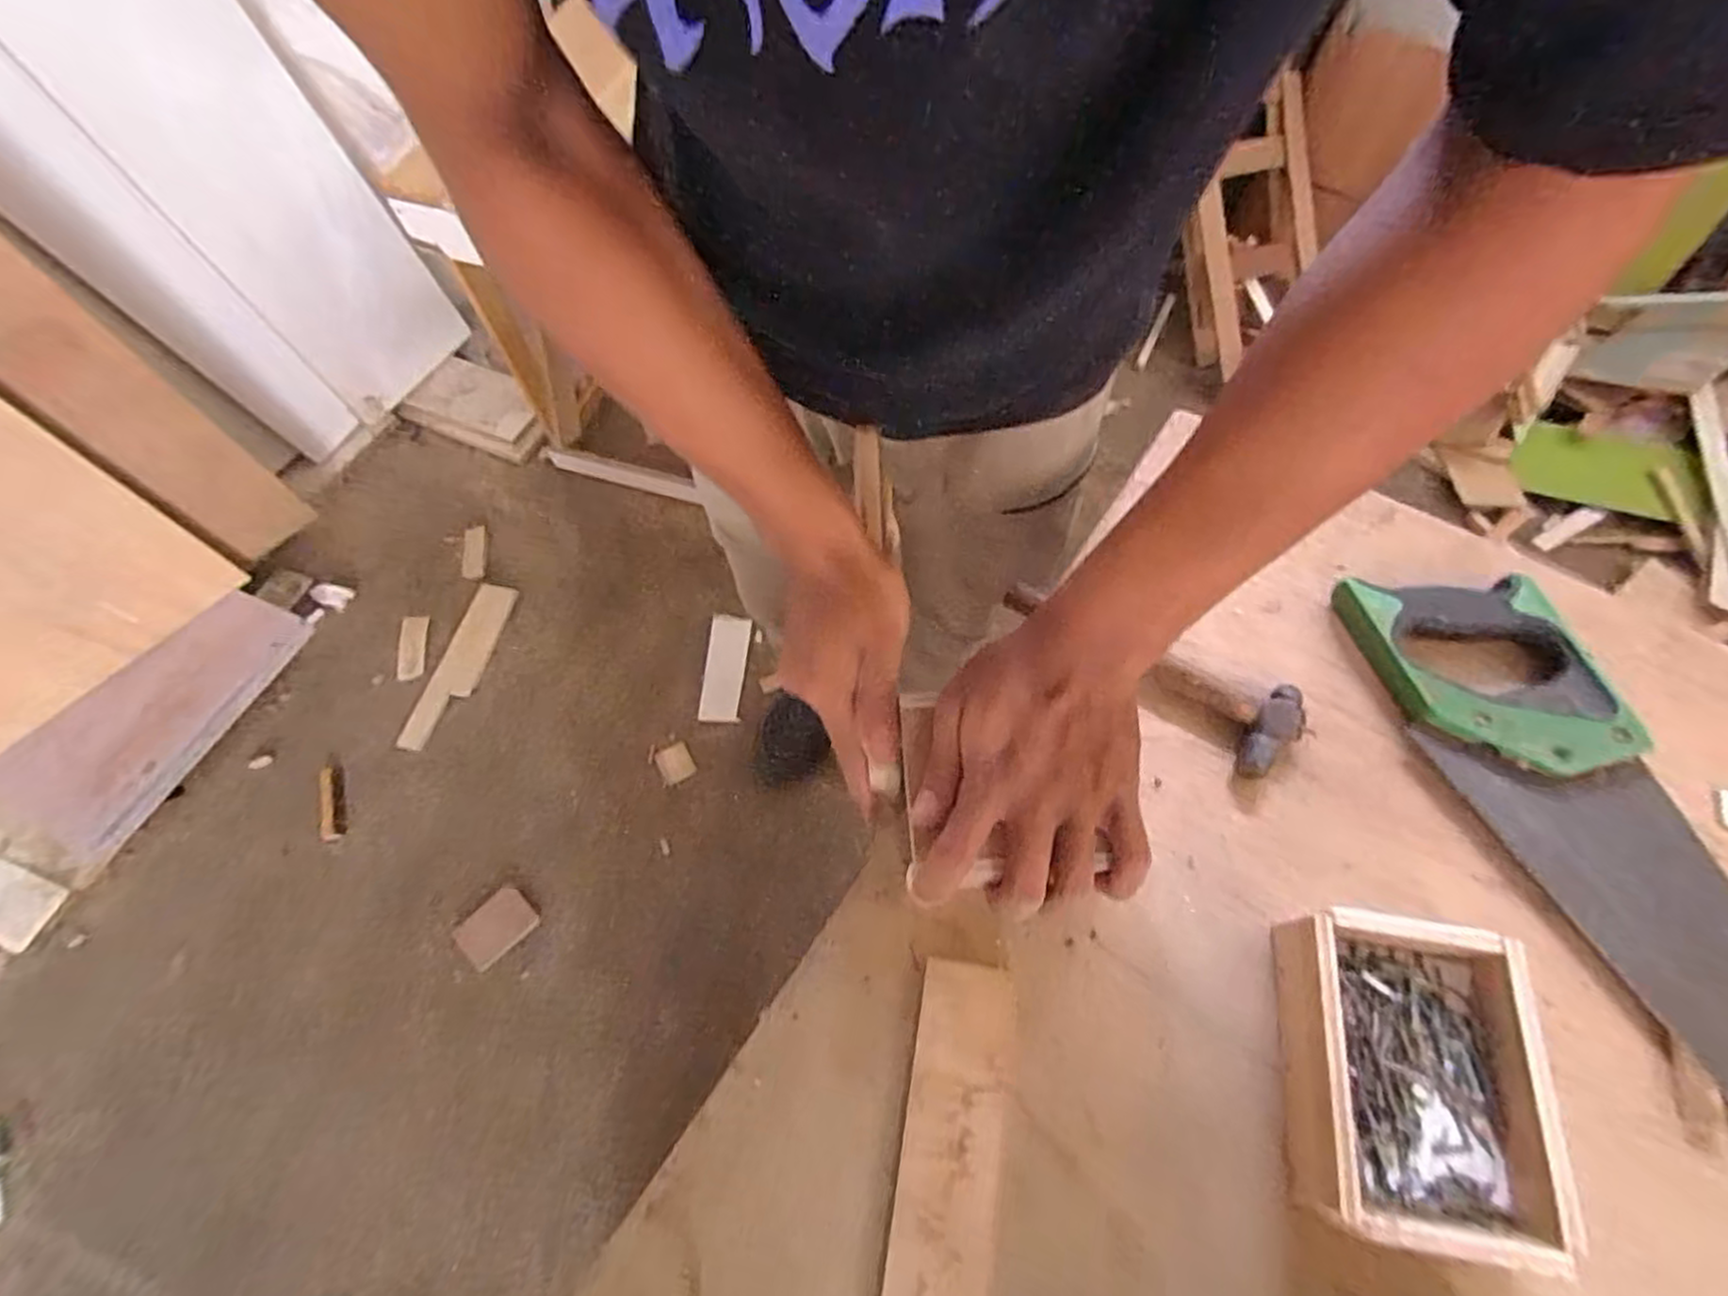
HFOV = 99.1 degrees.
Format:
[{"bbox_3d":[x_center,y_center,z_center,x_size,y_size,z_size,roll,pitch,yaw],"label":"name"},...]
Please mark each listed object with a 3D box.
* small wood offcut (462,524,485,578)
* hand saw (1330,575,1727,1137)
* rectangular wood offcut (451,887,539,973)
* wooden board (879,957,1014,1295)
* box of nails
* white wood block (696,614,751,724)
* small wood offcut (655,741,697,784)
[{"bbox_3d":[-0.756,-0.186,1.427,0.041,0.007,0.120,-9,63,-4],"label":"small wood offcut"},{"bbox_3d":[0.406,0.138,0.382,0.114,0.023,0.419,-14,63,-6],"label":"hand saw"},{"bbox_3d":[-0.565,0.428,1.131,0.081,0.017,0.107,40,70,19],"label":"rectangular wood offcut"},{"bbox_3d":[0.039,0.243,0.344,0.046,0.006,0.177,5,60,14],"label":"wooden board"},{"bbox_3d":[0.251,0.195,0.338,0.097,0.041,0.131,9,62,8],"label":"box of nails"},{"bbox_3d":[-0.250,0.035,1.322,0.074,0.009,0.203,3,63,3],"label":"white wood block"},{"bbox_3d":[-0.321,0.194,1.254,0.056,0.009,0.064,-29,66,-13],"label":"small wood offcut"}]

